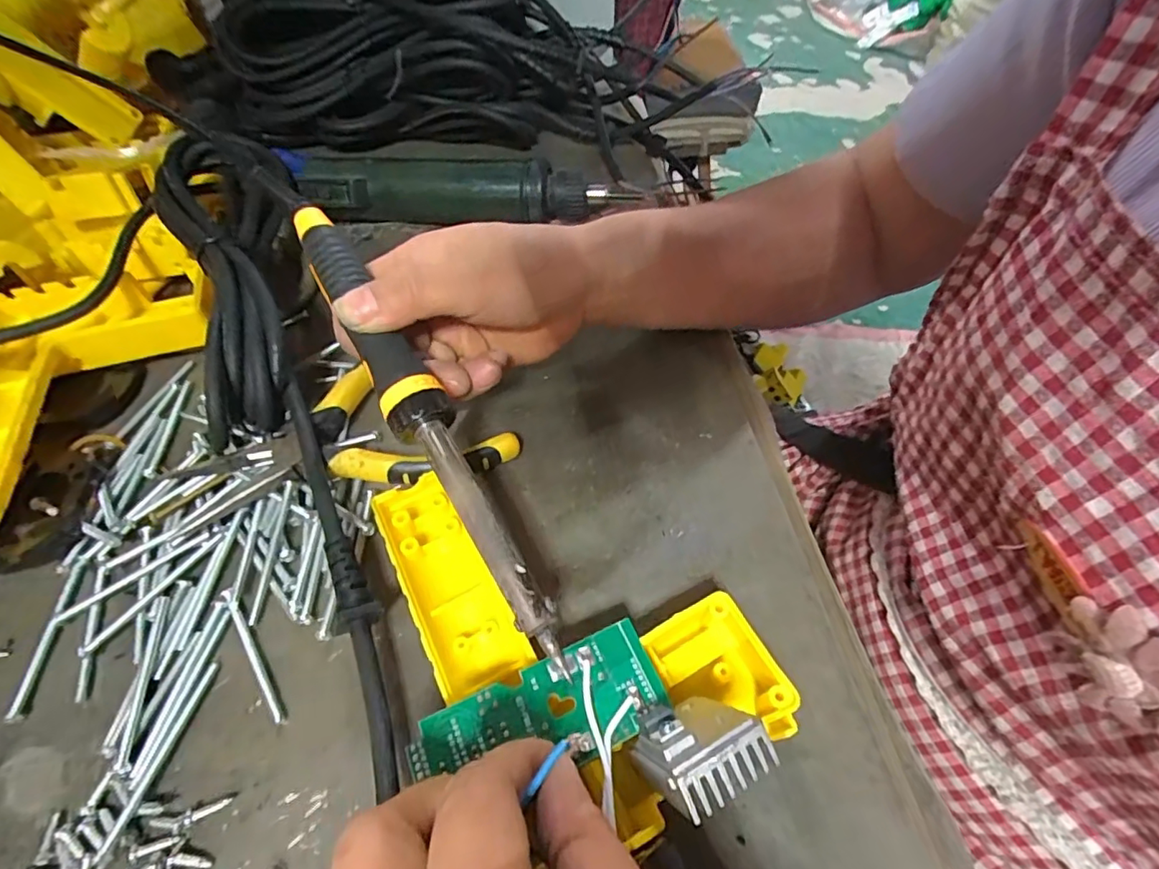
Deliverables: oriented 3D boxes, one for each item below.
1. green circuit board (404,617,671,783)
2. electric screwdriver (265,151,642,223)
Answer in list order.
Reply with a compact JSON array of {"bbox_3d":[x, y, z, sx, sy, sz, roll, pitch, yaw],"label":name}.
[{"bbox_3d":[-0.013,0.088,0.175,0.080,0.004,0.034,-11,54,-16],"label":"green circuit board"},{"bbox_3d":[-0.083,-0.167,0.371,0.234,0.034,0.032,5,54,4],"label":"electric screwdriver"}]

